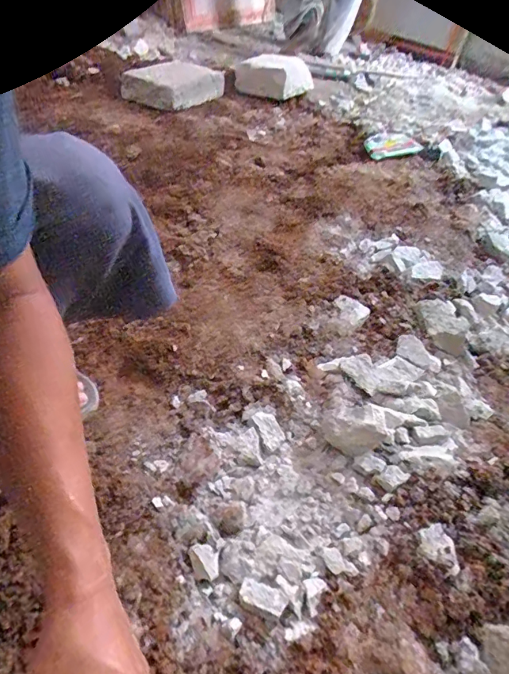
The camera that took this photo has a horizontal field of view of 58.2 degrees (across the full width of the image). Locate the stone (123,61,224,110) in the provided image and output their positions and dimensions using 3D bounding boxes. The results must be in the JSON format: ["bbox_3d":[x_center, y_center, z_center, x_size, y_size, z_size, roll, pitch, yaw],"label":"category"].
[{"bbox_3d":[-0.273,-0.830,1.481,0.236,0.082,0.305,26,46,14],"label":"stone"}]

